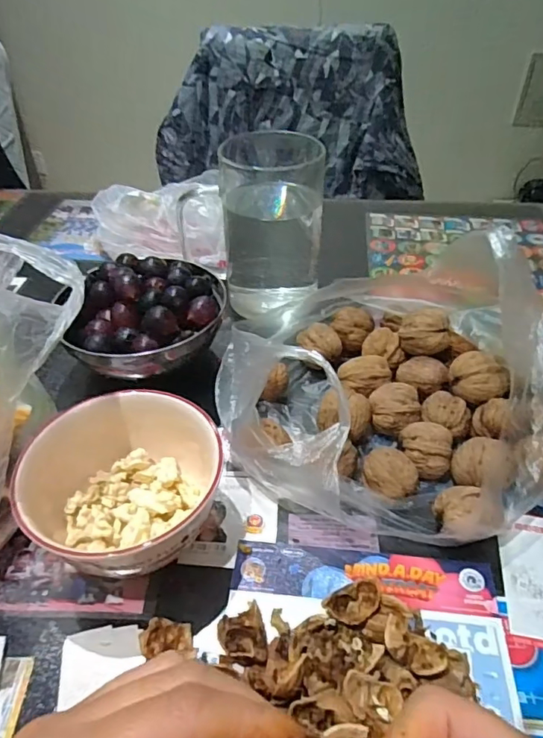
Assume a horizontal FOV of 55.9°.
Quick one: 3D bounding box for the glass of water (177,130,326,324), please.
[{"bbox_3d":[-0.018,-0.129,0.467,0.126,0.137,0.084,3,42,5],"label":"glass of water"}]

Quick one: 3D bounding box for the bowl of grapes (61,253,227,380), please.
[{"bbox_3d":[-0.104,-0.049,0.432,0.128,0.060,0.119,-1,42,0],"label":"bowl of grapes"}]

